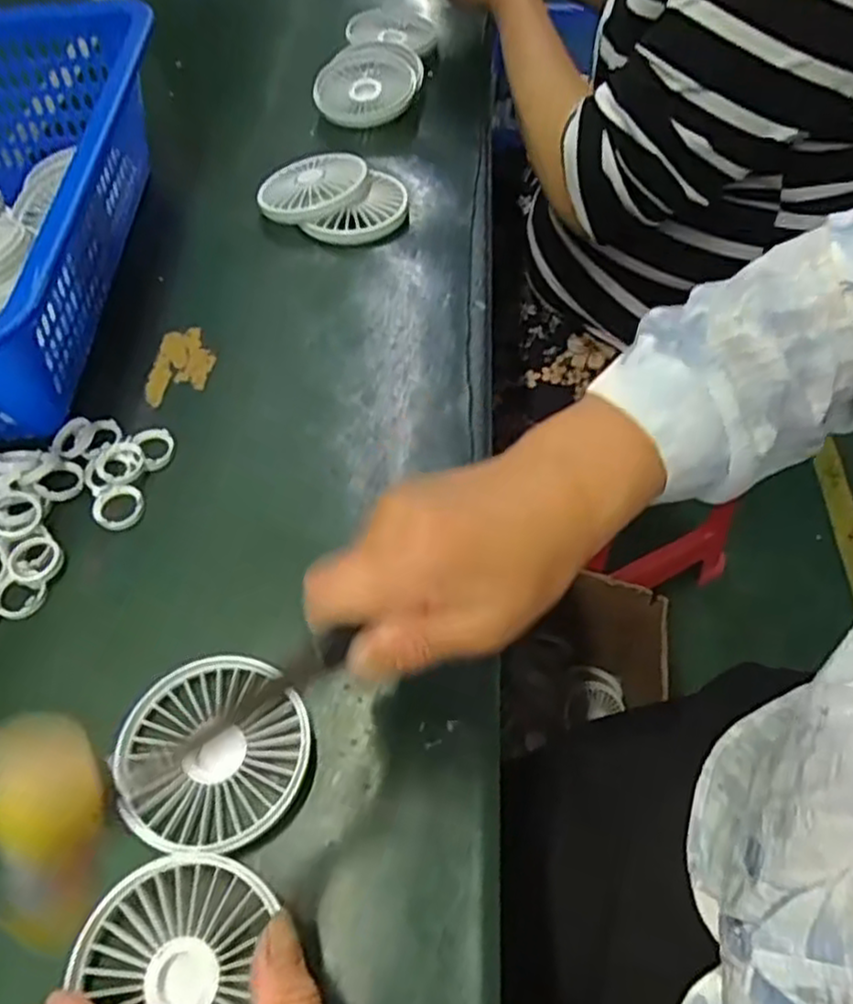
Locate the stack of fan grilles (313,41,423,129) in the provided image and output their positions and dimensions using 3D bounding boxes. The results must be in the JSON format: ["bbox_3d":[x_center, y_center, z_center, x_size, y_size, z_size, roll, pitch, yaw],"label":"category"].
[{"bbox_3d":[-0.049,-0.346,0.612,0.088,0.020,0.075,-10,75,-6],"label":"stack of fan grilles"}]

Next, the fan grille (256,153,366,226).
[{"bbox_3d":[-0.082,-0.236,0.543,0.075,0.011,0.077,12,61,15],"label":"fan grille"}]

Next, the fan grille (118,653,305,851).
[{"bbox_3d":[-0.097,0.112,0.332,0.082,0.012,0.083,-1,56,2],"label":"fan grille"}]

